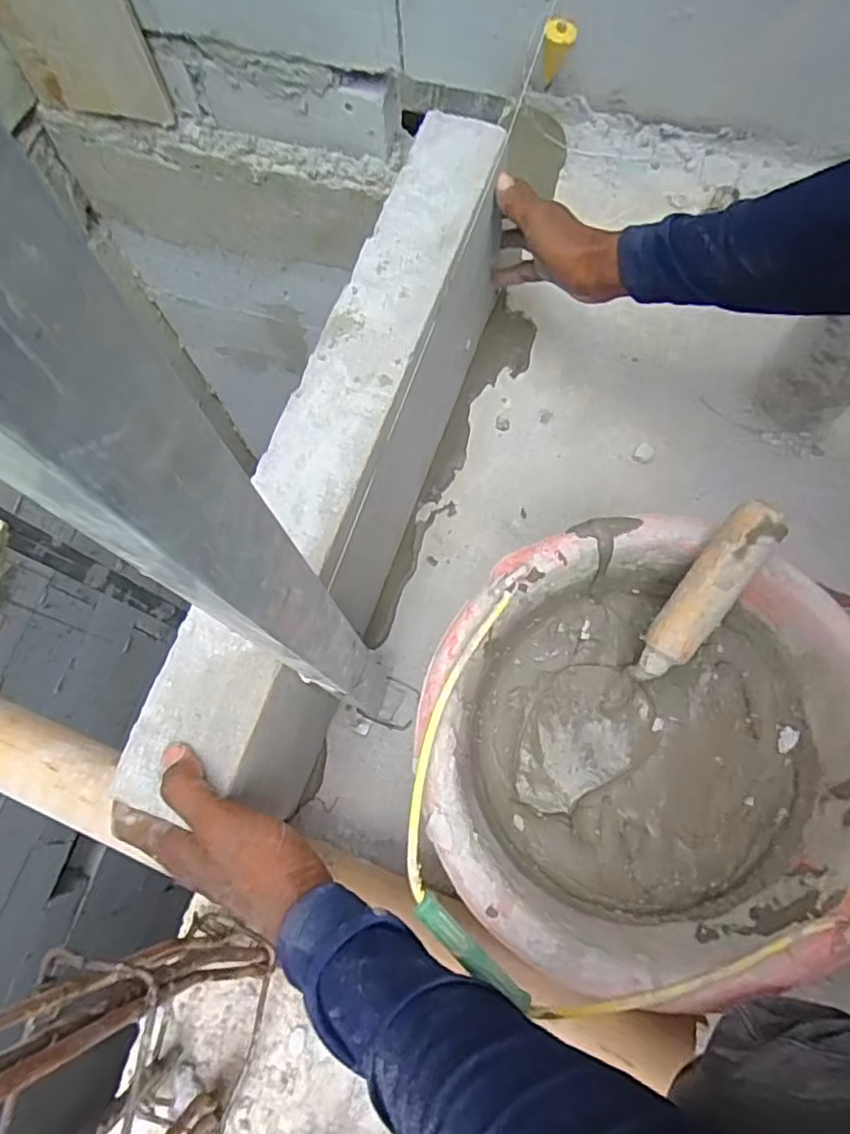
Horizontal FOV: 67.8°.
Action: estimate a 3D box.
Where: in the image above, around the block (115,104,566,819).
[{"bbox_3d":[-0.058,-0.080,0.545,0.078,0.207,0.562,19,74,8],"label":"block"}]

